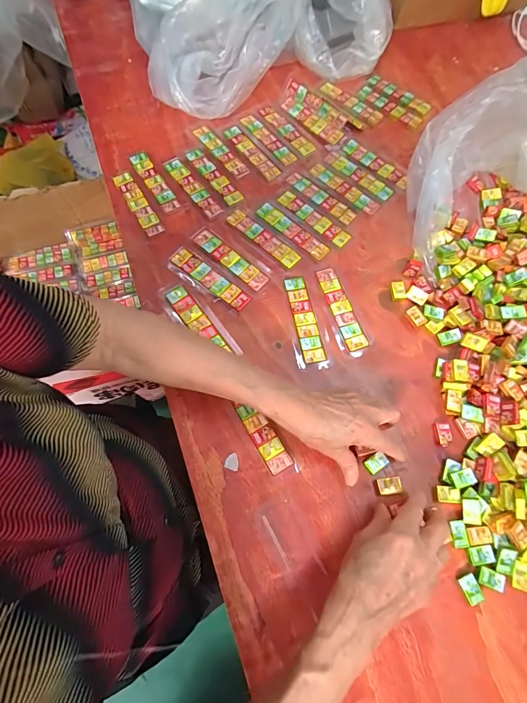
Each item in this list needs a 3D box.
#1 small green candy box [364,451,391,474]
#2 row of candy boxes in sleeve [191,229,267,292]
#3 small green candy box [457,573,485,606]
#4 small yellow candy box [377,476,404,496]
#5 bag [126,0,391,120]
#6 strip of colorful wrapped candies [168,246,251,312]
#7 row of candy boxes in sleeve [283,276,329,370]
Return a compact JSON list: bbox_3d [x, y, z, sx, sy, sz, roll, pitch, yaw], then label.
[{"bbox_3d":[0.126,0.123,0.387,0.025,0.006,0.017,-31,74,-13],"label":"small green candy box"},{"bbox_3d":[-0.046,-0.126,0.470,0.119,0.005,0.026,40,73,11],"label":"row of candy boxes in sleeve"},{"bbox_3d":[0.208,0.239,0.349,0.016,0.008,0.026,-22,72,-10],"label":"small green candy box"},{"bbox_3d":[0.138,0.147,0.381,0.026,0.007,0.017,-5,70,-5],"label":"small yellow candy box"},{"bbox_3d":[-0.051,-0.609,0.564,0.349,0.154,0.400,-22,73,-10],"label":"bag"},{"bbox_3d":[-0.070,-0.095,0.457,0.119,0.006,0.031,34,72,9],"label":"strip of colorful wrapped candies"},{"bbox_3d":[0.050,-0.038,0.442,0.037,0.004,0.127,-10,71,-6],"label":"row of candy boxes in sleeve"}]

